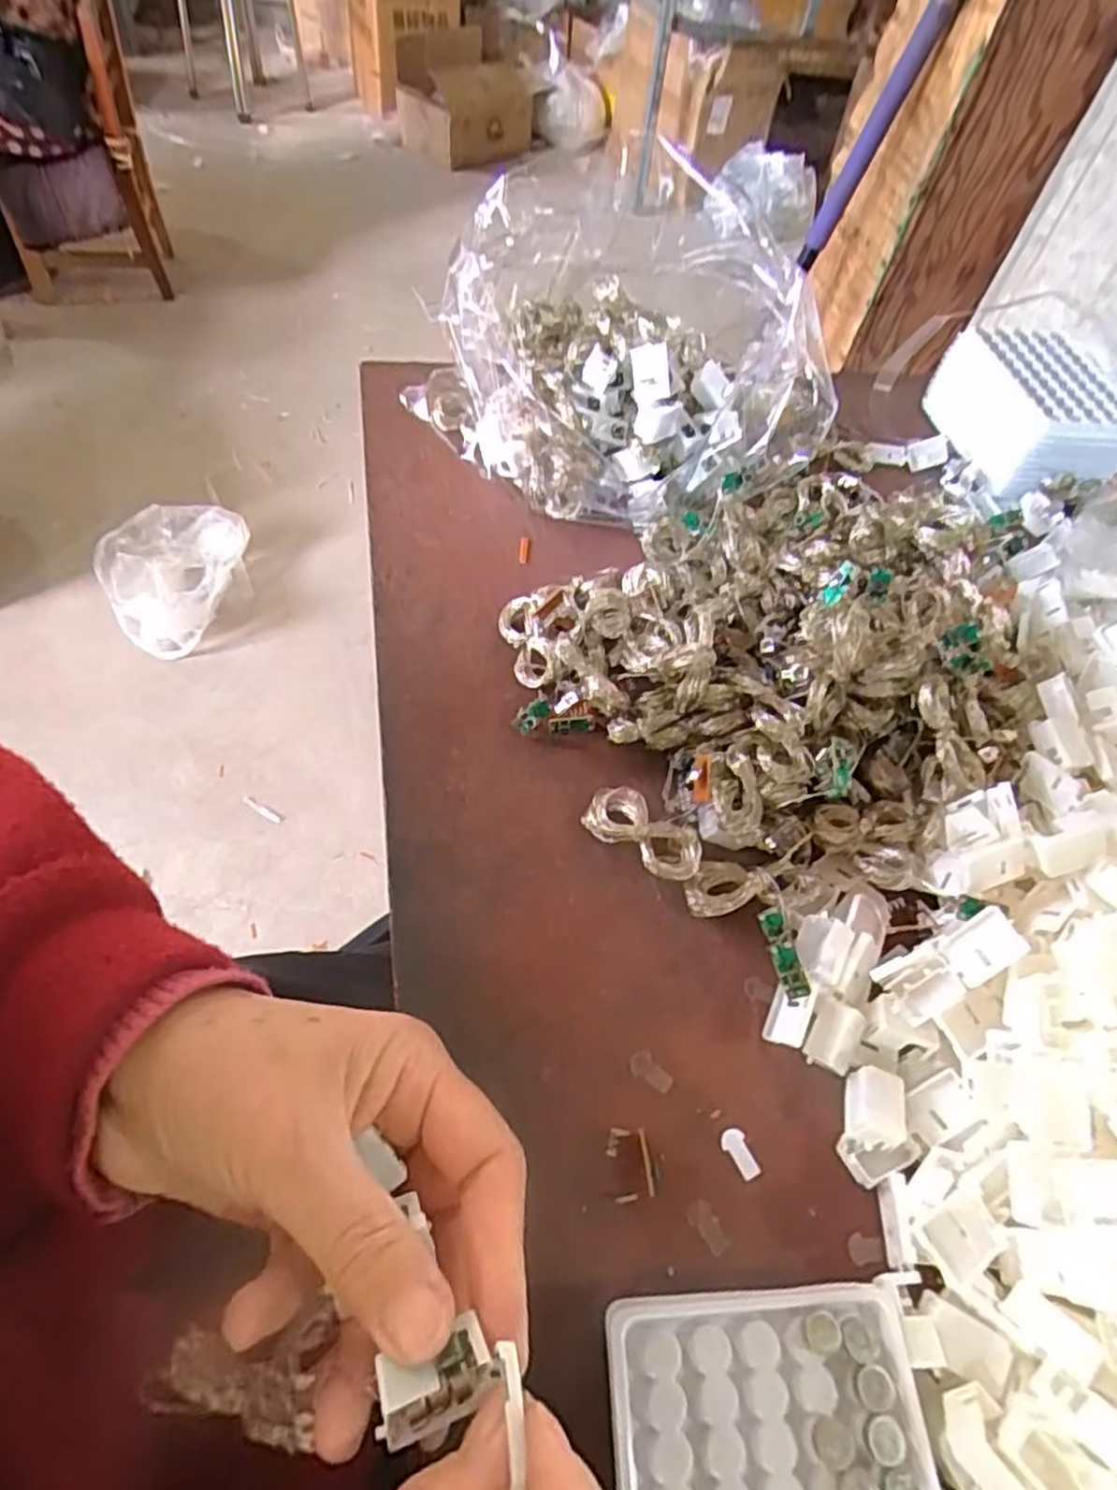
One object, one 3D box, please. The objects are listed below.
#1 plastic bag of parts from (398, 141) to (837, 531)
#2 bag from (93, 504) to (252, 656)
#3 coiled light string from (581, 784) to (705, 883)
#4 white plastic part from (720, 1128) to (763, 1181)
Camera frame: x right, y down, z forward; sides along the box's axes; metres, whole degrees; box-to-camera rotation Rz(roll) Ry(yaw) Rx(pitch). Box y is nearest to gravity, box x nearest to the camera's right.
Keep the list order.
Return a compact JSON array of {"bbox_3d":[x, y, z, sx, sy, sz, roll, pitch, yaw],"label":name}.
[{"bbox_3d":[0.032,-0.233,0.460,0.250,0.135,0.160,35,57,15],"label":"plastic bag of parts"},{"bbox_3d":[-0.687,-0.294,1.312,0.217,0.111,0.284,12,55,0],"label":"bag"},{"bbox_3d":[0.039,0.040,0.342,0.058,0.016,0.025,36,58,16],"label":"coiled light string"},{"bbox_3d":[0.069,0.155,0.281,0.010,0.004,0.018,-15,59,-17],"label":"white plastic part"}]

